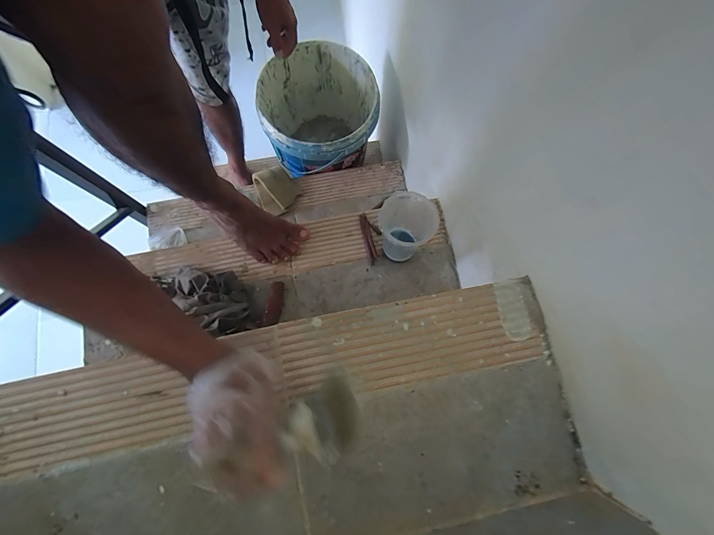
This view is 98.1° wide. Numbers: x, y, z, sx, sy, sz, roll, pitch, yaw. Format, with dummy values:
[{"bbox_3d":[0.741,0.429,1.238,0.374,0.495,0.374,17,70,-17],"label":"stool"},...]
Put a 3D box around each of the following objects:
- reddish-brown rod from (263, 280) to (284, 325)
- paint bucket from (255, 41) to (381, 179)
[{"bbox_3d":[-0.151,0.066,0.572,0.025,0.014,0.088,4,57,0],"label":"reddish-brown rod"},{"bbox_3d":[-0.102,-0.409,0.917,0.296,0.277,0.312,0,76,-1],"label":"paint bucket"}]

